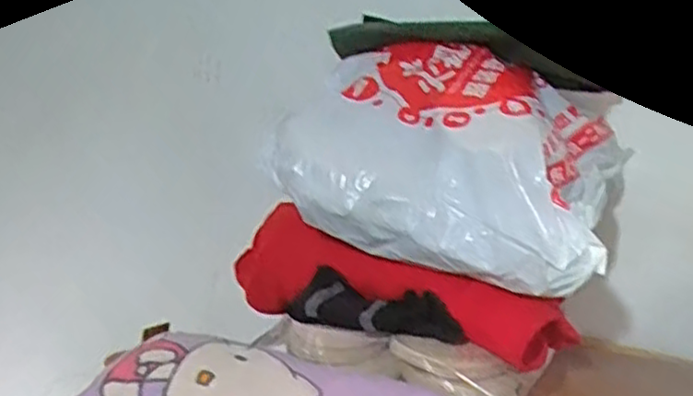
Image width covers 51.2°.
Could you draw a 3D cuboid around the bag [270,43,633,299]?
[{"bbox_3d":[0.114,-0.053,0.744,0.309,0.178,0.286,7,14,25],"label":"bag"}]

